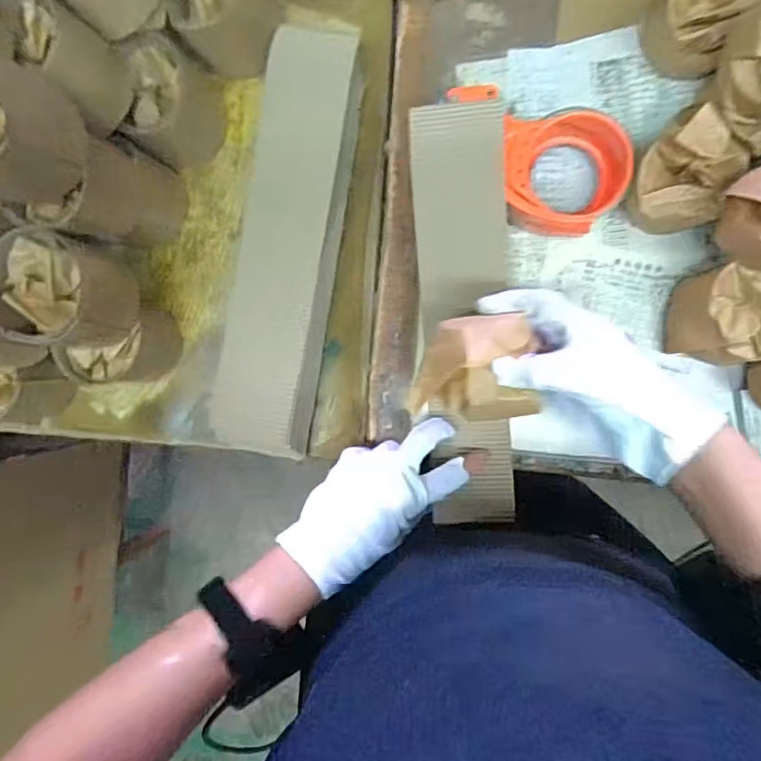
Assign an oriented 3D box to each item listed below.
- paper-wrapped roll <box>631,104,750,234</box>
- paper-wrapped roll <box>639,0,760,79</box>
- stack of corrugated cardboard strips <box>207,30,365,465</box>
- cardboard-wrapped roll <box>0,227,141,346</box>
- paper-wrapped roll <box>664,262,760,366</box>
[{"bbox_3d":[0.233,-0.156,0.417,0.066,0.076,0.077,25,95,6],"label":"paper-wrapped roll"},{"bbox_3d":[0.245,-0.285,0.415,0.068,0.065,0.067,0,93,8],"label":"paper-wrapped roll"},{"bbox_3d":[-0.080,-0.113,0.465,0.076,0.063,0.342,10,94,7],"label":"stack of corrugated cardboard strips"},{"bbox_3d":[-0.244,-0.067,0.420,0.079,0.073,0.085,9,94,7],"label":"cardboard-wrapped roll"},{"bbox_3d":[0.278,-0.050,0.424,0.083,0.063,0.070,0,93,8],"label":"paper-wrapped roll"}]

